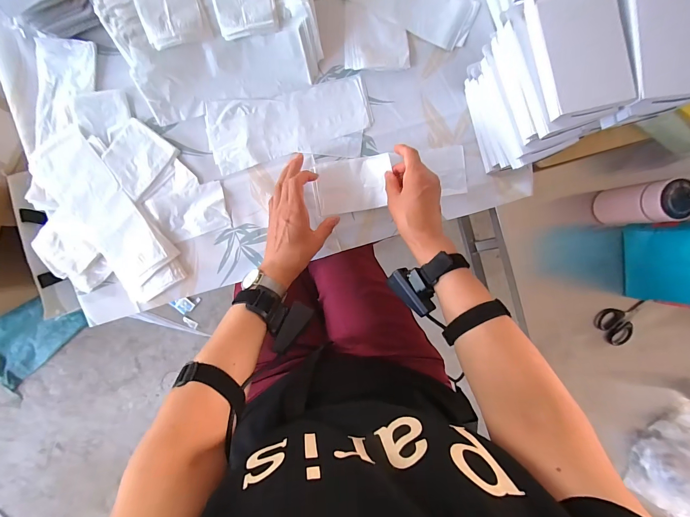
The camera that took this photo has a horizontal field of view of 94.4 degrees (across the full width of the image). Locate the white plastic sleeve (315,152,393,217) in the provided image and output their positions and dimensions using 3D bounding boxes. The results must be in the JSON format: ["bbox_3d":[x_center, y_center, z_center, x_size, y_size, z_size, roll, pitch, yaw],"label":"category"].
[{"bbox_3d":[0.014,-0.119,0.513,0.118,0.018,0.084,-10,93,-2],"label":"white plastic sleeve"}]

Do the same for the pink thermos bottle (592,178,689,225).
[{"bbox_3d":[0.486,-0.090,0.543,0.054,0.149,0.063,-1,93,-3],"label":"pink thermos bottle"}]

